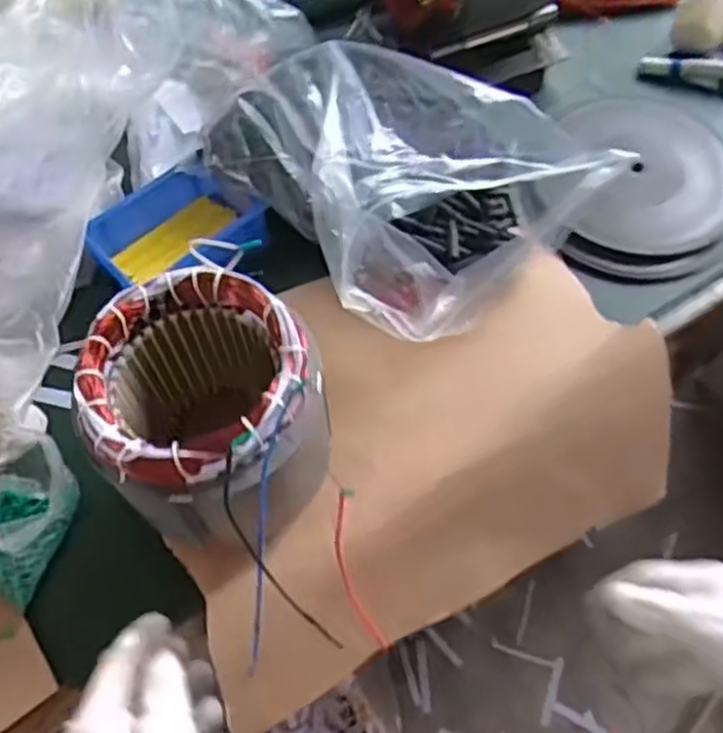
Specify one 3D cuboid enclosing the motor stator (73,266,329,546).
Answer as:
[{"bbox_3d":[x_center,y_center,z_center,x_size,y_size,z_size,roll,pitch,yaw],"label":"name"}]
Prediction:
[{"bbox_3d":[-0.094,0.035,0.498,0.133,0.156,0.139,-14,63,-6],"label":"motor stator"}]

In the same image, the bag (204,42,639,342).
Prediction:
[{"bbox_3d":[0.042,-0.167,0.608,0.236,0.127,0.248,-34,66,-16],"label":"bag"}]

